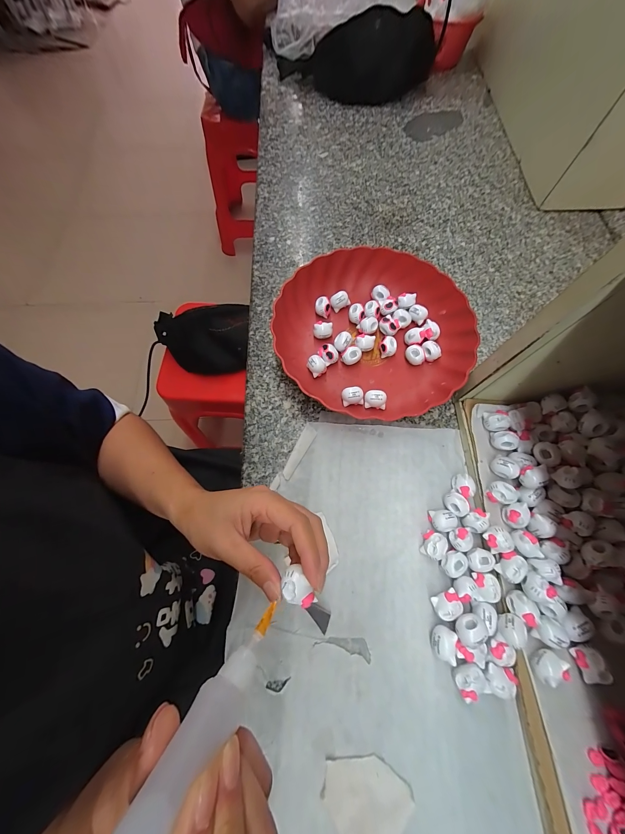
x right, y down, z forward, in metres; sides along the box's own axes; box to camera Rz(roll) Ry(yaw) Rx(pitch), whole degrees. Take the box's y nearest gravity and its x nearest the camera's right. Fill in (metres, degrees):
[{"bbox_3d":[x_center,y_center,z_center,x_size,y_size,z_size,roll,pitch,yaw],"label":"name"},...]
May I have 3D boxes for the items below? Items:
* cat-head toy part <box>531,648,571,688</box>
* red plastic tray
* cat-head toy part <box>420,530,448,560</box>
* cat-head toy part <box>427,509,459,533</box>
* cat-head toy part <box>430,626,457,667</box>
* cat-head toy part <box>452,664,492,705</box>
[{"bbox_3d":[0.200,0.211,0.230,0.018,0.017,0.024,29,71,10],"label":"cat-head toy part"},{"bbox_3d":[0.077,-0.115,0.355,0.233,0.051,0.230,8,69,2],"label":"red plastic tray"},{"bbox_3d":[0.125,0.130,0.276,0.023,0.019,0.026,16,70,5],"label":"cat-head toy part"},{"bbox_3d":[0.137,0.109,0.285,0.025,0.019,0.021,-5,69,-3],"label":"cat-head toy part"},{"bbox_3d":[0.118,0.206,0.249,0.019,0.018,0.025,11,69,3],"label":"cat-head toy part"},{"bbox_3d":[0.138,0.231,0.240,0.025,0.018,0.021,-22,71,-9],"label":"cat-head toy part"}]

